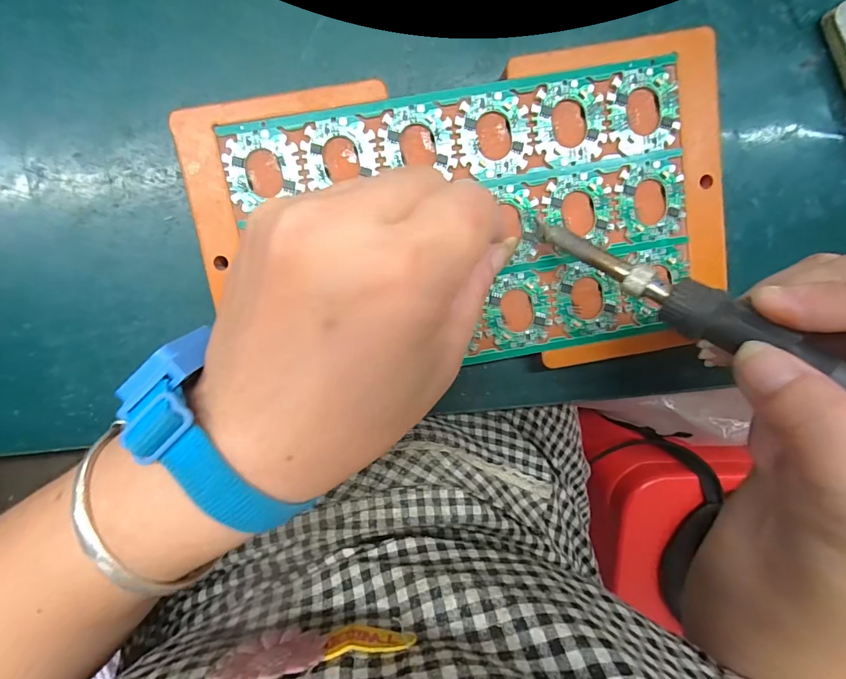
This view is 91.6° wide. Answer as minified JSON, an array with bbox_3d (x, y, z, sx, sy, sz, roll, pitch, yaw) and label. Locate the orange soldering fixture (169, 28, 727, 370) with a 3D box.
[{"bbox_3d":[0.021,-0.051,0.195,0.235,0.018,0.136,-10,98,-2],"label":"orange soldering fixture"}]

